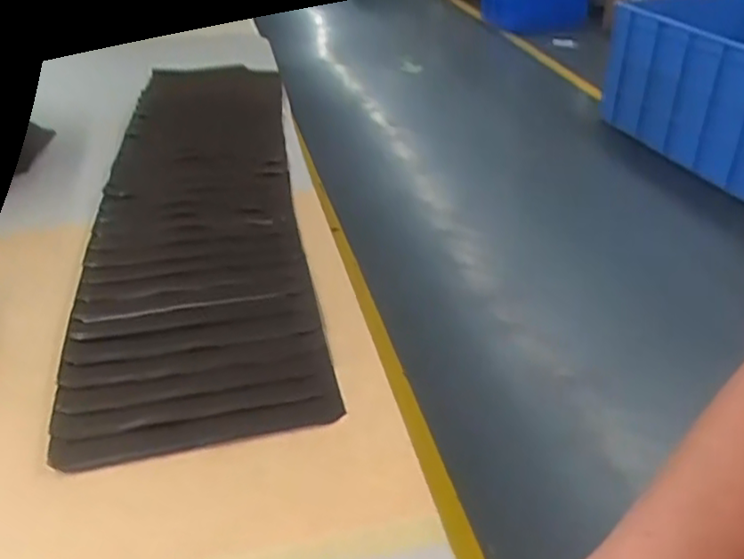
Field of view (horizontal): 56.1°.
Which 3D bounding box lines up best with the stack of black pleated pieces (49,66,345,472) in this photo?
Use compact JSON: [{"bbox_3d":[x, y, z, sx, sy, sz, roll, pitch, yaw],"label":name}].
[{"bbox_3d":[-0.160,-0.087,0.659,0.172,0.022,0.633,-6,35,-8],"label":"stack of black pleated pieces"}]

